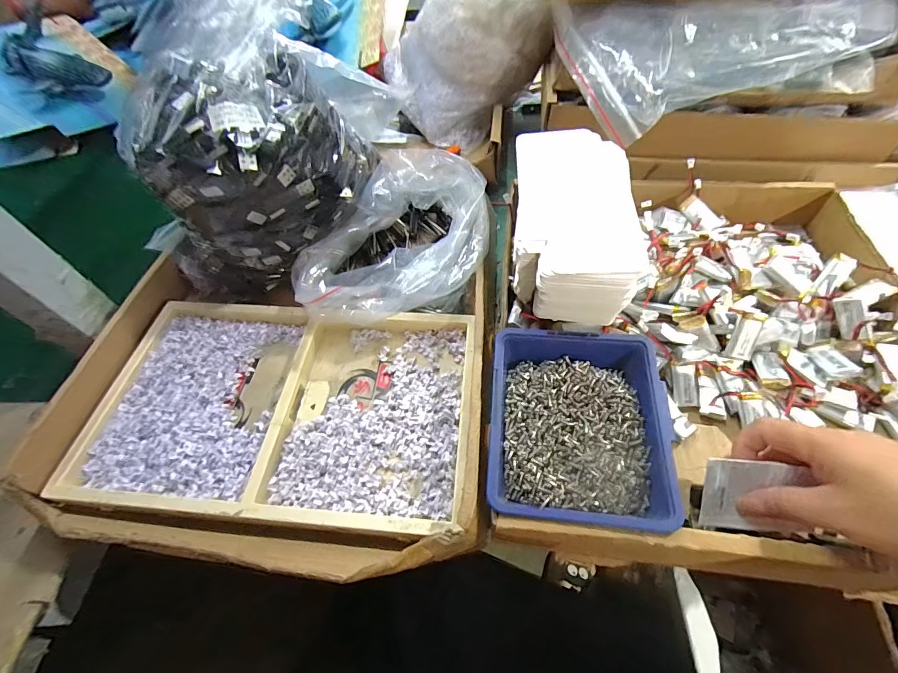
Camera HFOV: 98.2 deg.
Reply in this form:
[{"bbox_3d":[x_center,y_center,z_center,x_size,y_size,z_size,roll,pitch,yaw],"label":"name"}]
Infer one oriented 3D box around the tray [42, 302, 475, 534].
[{"bbox_3d":[-0.142,0.055,0.344,0.317,0.030,0.193,3,56,6],"label":"tray"}]

